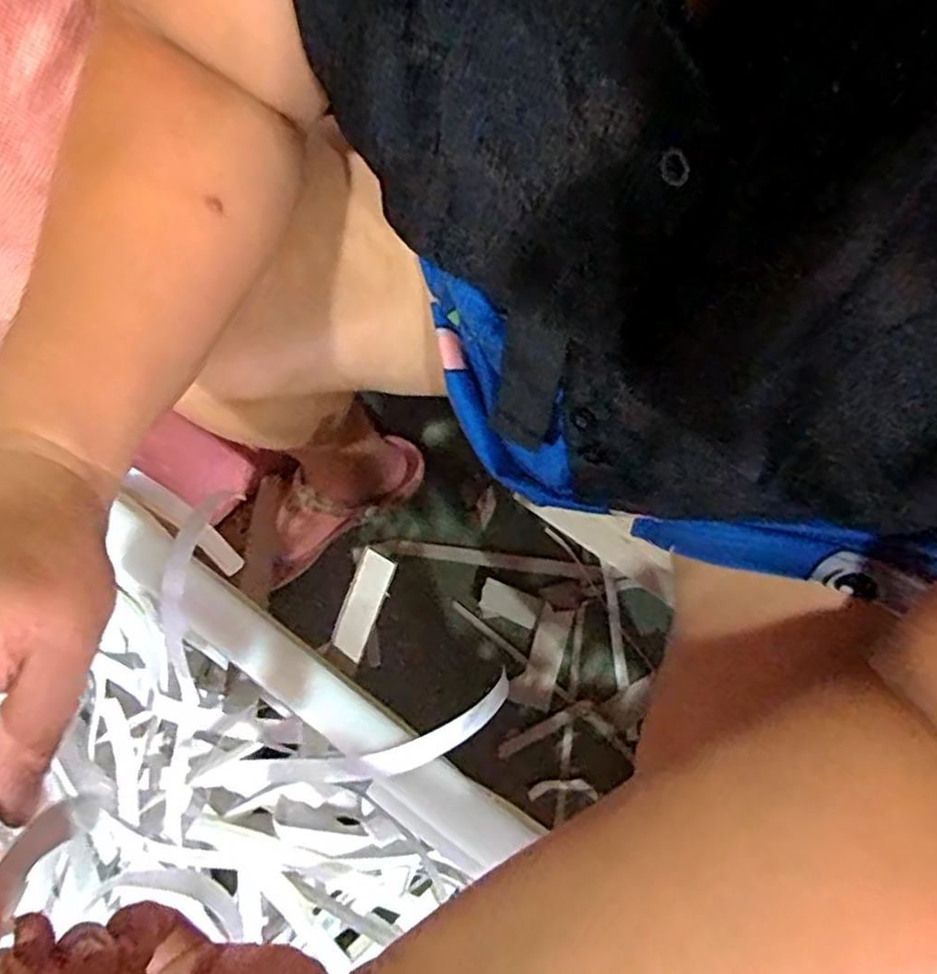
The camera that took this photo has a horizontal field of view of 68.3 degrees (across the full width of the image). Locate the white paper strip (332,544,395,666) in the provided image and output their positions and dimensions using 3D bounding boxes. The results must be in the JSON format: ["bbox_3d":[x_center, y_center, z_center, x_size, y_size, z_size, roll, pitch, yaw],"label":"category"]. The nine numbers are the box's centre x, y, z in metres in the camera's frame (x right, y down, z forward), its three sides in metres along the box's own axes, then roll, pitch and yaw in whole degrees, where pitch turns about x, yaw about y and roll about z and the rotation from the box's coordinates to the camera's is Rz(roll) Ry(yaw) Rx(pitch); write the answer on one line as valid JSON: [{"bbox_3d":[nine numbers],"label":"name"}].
[{"bbox_3d":[-0.053,0.058,0.340,0.018,0.004,0.060,27,111,11],"label":"white paper strip"}]

